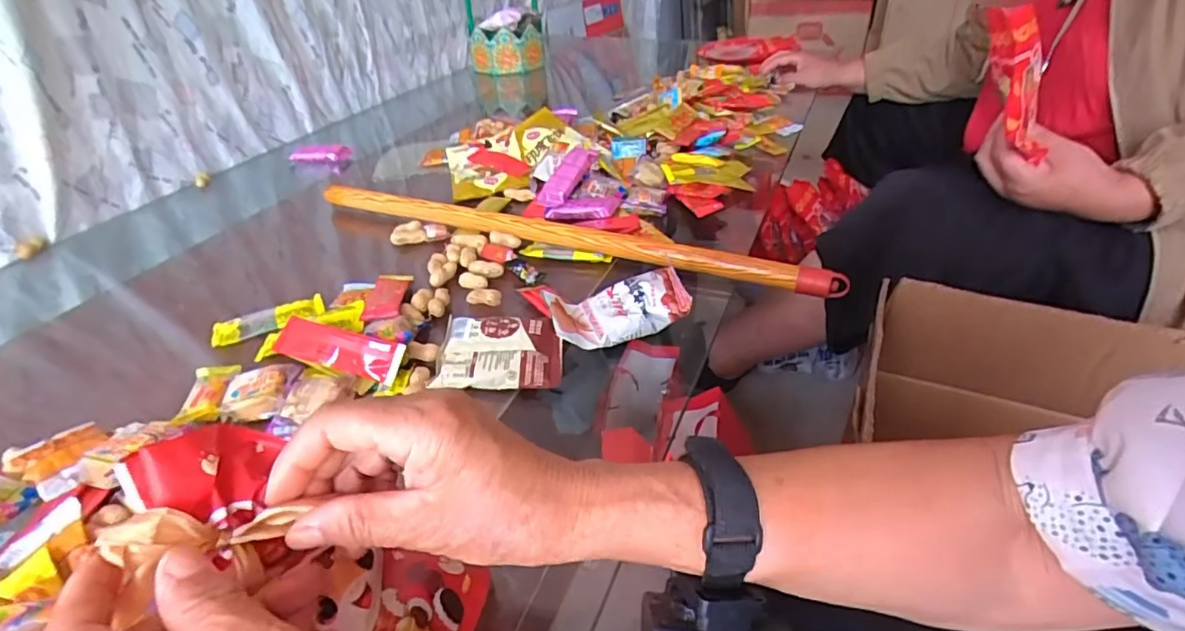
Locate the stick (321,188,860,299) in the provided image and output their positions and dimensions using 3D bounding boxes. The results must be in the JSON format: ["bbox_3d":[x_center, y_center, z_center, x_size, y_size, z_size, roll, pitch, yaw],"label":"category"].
[{"bbox_3d":[-0.041,-0.091,0.598,0.564,0.015,0.023,10,39,19],"label":"stick"}]

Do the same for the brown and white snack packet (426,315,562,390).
[{"bbox_3d":[-0.076,0.026,0.475,0.098,0.013,0.076,-4,36,0],"label":"brown and white snack packet"}]

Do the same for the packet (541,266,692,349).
[{"bbox_3d":[0.020,-0.008,0.499,0.113,0.037,0.067,-10,37,-8],"label":"packet"}]

